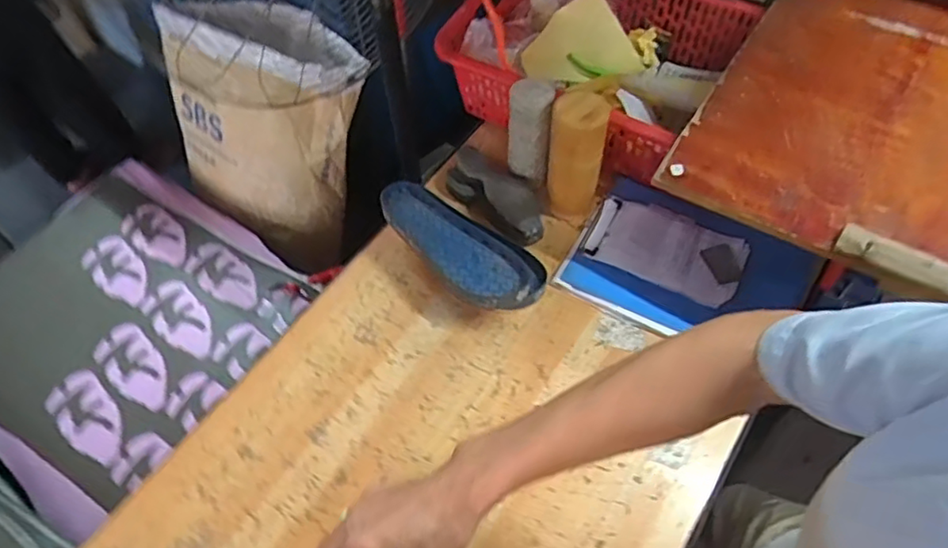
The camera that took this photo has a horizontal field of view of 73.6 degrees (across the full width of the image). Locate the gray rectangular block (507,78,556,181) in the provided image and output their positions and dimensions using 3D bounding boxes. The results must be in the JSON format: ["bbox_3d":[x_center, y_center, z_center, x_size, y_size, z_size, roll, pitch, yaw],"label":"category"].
[{"bbox_3d":[0.087,-0.219,0.976,0.066,0.151,0.067,4,57,6],"label":"gray rectangular block"}]

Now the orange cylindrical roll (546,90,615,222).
[{"bbox_3d":[0.154,-0.172,0.956,0.079,0.196,0.090,8,58,9],"label":"orange cylindrical roll"}]

